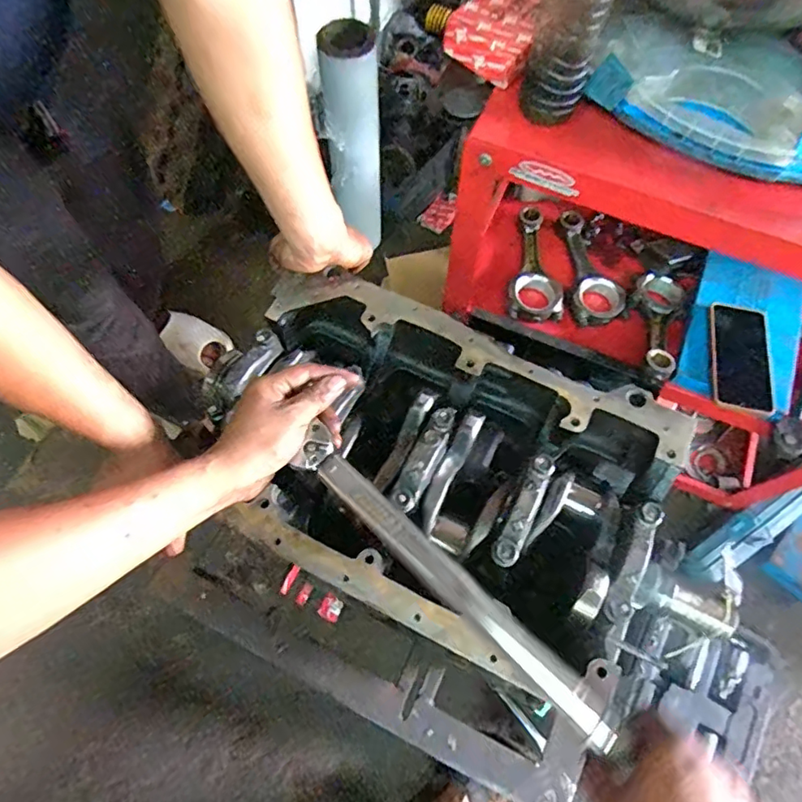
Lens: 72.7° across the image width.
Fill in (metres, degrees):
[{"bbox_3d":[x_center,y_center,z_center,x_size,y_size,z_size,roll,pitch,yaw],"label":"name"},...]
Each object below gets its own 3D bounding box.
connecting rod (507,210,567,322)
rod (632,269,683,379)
[{"bbox_3d":[0.221,-0.222,0.882,0.086,0.029,0.204,7,66,3],"label":"connecting rod"},{"bbox_3d":[0.378,-0.117,0.814,0.074,0.047,0.198,19,65,11],"label":"rod"}]

